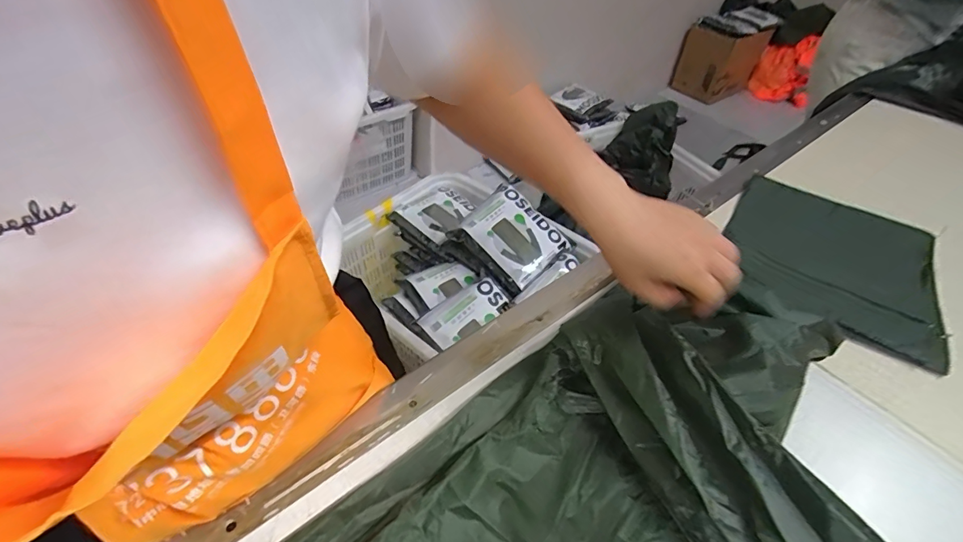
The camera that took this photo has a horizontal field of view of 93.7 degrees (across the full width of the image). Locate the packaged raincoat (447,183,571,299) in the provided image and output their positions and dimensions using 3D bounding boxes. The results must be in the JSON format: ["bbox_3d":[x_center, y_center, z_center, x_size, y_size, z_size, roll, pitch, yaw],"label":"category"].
[{"bbox_3d":[0.073,-0.088,1.189,0.249,0.051,0.234,46,62,7],"label":"packaged raincoat"}]

